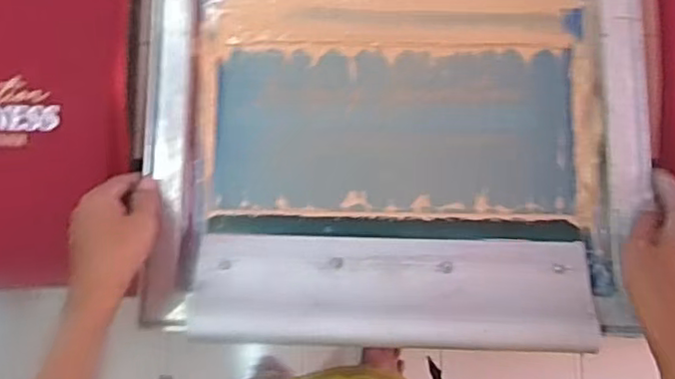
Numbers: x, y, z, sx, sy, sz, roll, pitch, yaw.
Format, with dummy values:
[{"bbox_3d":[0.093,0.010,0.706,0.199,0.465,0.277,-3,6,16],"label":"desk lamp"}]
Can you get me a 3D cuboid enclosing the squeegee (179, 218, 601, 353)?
[{"bbox_3d":[0.048,0.084,0.581,0.350,0.032,0.119,1,61,2],"label":"squeegee"}]

